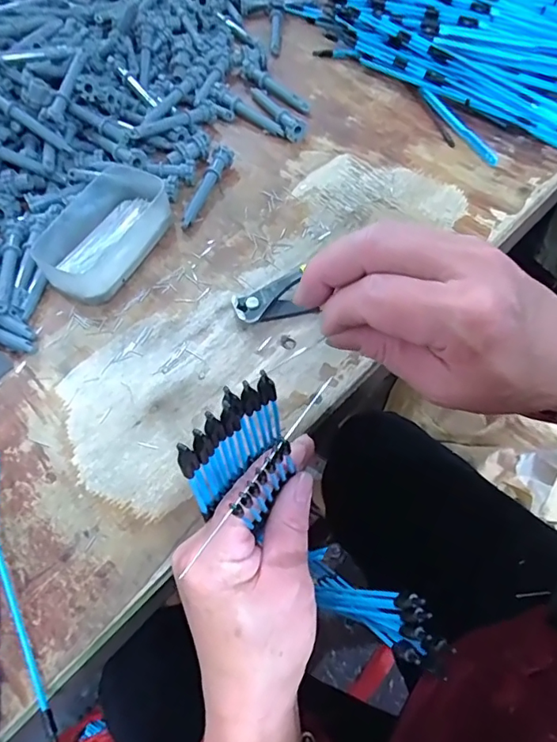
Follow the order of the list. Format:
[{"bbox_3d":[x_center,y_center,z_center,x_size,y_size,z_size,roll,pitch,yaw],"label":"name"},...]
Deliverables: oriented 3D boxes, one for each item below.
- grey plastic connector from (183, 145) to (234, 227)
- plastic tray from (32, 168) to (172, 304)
[{"bbox_3d":[-0.064,-0.165,0.451,0.016,0.019,0.092,17,62,12],"label":"grey plastic connector"},{"bbox_3d":[-0.146,-0.118,0.420,0.078,0.031,0.127,22,63,15],"label":"plastic tray"}]

